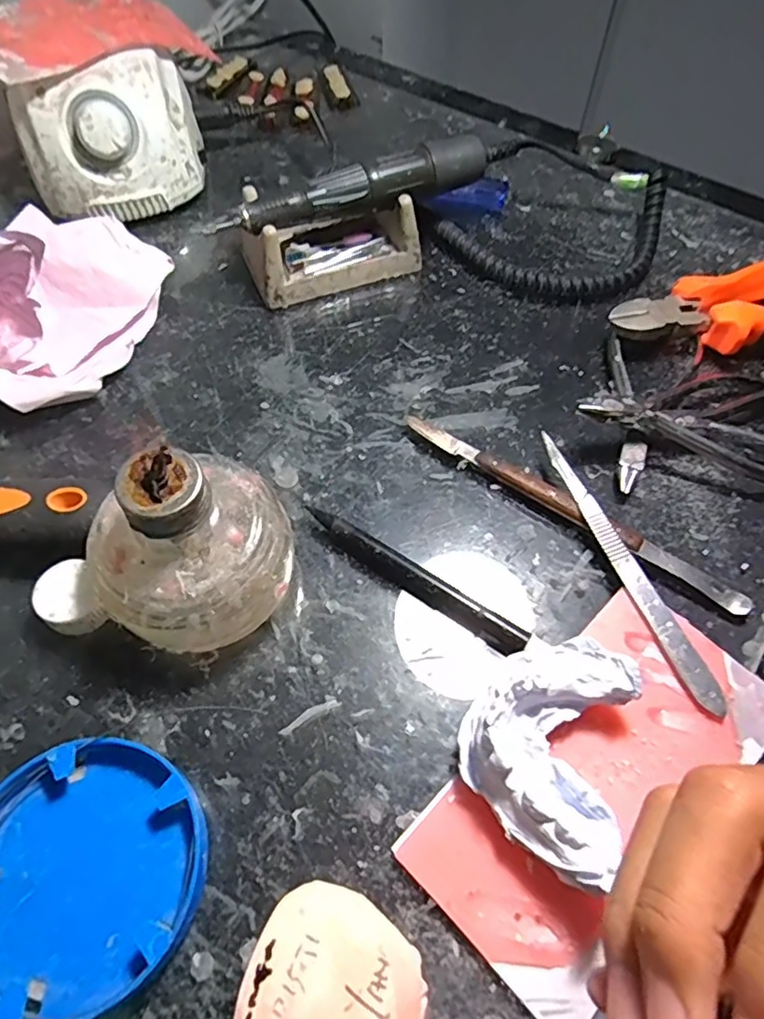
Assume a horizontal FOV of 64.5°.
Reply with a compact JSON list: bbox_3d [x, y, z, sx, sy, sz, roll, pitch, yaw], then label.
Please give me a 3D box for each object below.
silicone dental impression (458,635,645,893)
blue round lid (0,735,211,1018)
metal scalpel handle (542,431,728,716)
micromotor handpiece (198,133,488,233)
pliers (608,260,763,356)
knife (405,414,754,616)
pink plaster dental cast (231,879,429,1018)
[{"bbox_3d":[0.061,0.082,0.216,0.057,0.031,0.073,29,63,15],"label":"silicone dental impression"},{"bbox_3d":[-0.100,0.120,0.203,0.079,0.017,0.078,0,59,-1],"label":"blue round lid"},{"bbox_3d":[0.105,0.022,0.263,0.010,0.004,0.136,-26,63,5],"label":"metal scalpel handle"},{"bbox_3d":[-0.016,-0.181,0.341,0.161,0.022,0.021,-20,61,-12],"label":"micromotor handpiece"},{"bbox_3d":[0.204,-0.106,0.340,0.150,0.028,0.059,-15,60,-10],"label":"pliers"},{"bbox_3d":[0.086,-0.003,0.284,0.173,0.012,0.016,34,64,18],"label":"knife"},{"bbox_3d":[-0.015,0.149,0.178,0.052,0.032,0.062,10,59,5],"label":"pink plaster dental cast"}]

